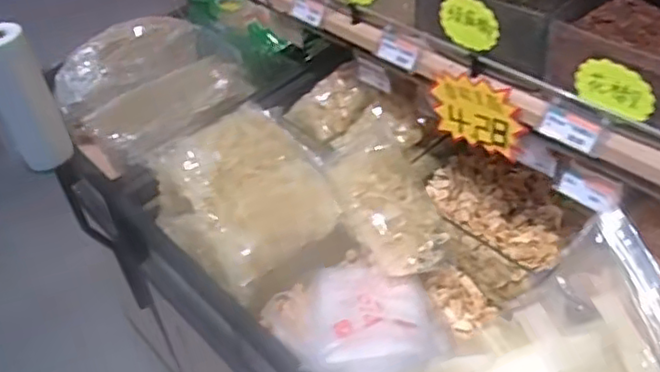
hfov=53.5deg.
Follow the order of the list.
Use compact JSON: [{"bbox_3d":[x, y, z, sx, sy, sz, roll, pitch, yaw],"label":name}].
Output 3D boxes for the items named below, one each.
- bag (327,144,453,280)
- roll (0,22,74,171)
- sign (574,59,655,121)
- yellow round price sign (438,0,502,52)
[{"bbox_3d":[0.106,0.034,1.130,0.150,0.053,0.254,-31,85,-10],"label":"bag"},{"bbox_3d":[-0.543,-0.149,1.144,0.103,0.256,0.081,-27,46,-21],"label":"roll"},{"bbox_3d":[0.385,-0.134,0.888,0.006,0.070,0.113,-19,39,-34],"label":"sign"},{"bbox_3d":[0.217,-0.259,1.031,0.011,0.084,0.118,-36,49,-29],"label":"yellow round price sign"}]

